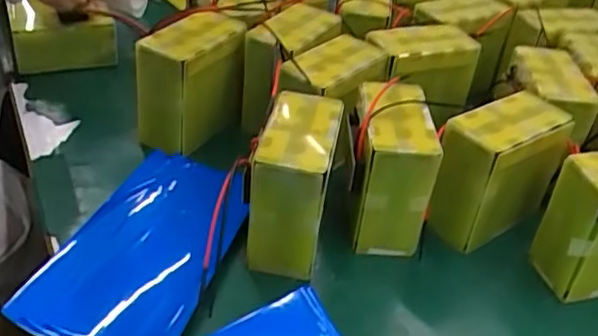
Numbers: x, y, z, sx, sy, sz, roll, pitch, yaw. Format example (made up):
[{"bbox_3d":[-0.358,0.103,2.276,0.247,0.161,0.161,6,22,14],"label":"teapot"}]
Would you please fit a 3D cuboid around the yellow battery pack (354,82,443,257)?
[{"bbox_3d":[0.100,0.000,0.730,0.079,0.149,0.133,4,36,-3],"label":"yellow battery pack"}]

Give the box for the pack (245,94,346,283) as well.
[{"bbox_3d":[-0.004,0.017,0.689,0.076,0.143,0.142,10,37,6],"label":"pack"}]

